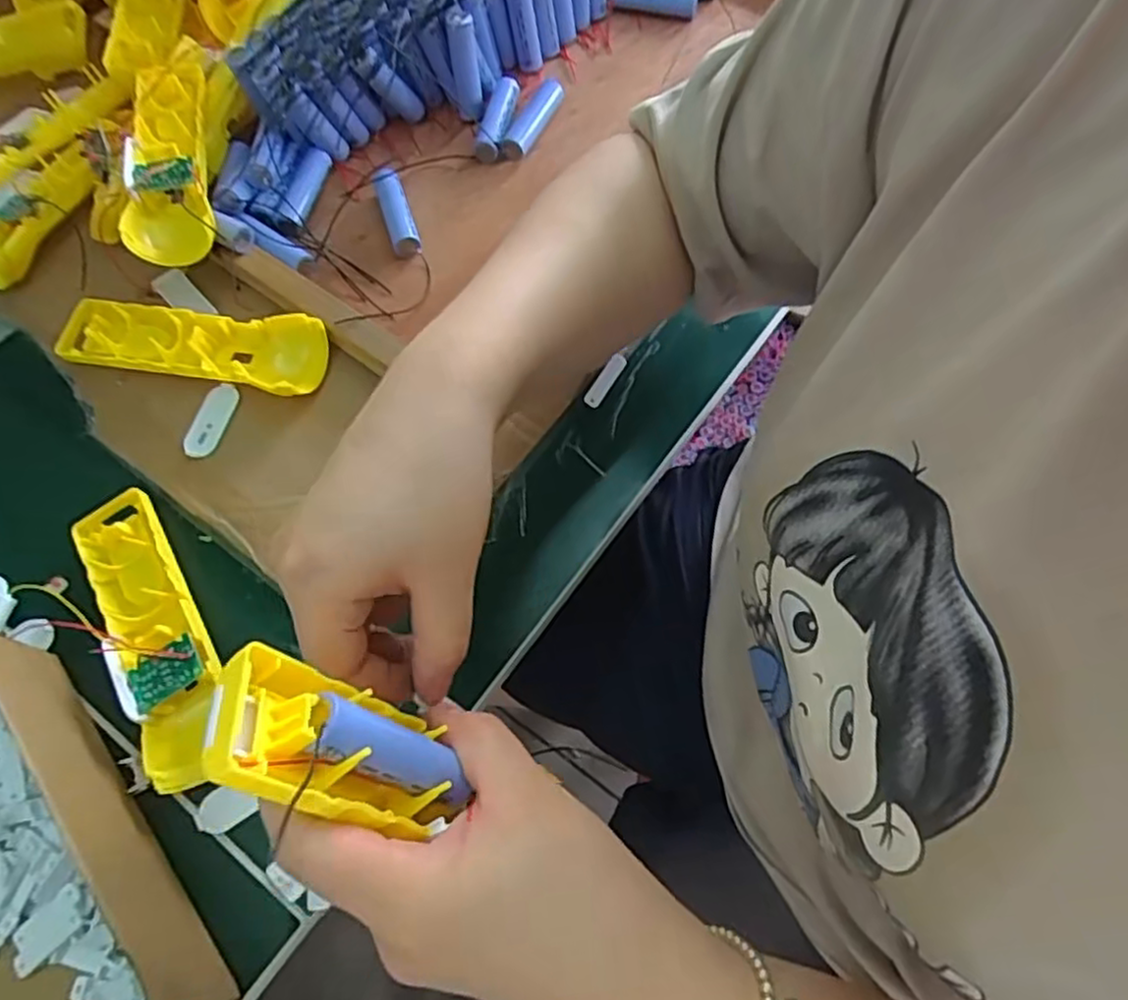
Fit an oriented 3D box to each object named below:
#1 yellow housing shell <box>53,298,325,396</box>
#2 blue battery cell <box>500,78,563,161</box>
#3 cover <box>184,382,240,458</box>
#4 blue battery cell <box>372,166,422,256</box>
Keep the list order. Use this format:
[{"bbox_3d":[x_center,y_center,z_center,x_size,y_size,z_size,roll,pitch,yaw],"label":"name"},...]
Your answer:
[{"bbox_3d":[-0.224,-0.095,0.426,0.160,0.022,0.047,9,61,6],"label":"yellow housing shell"},{"bbox_3d":[-0.022,-0.270,0.506,0.019,0.018,0.076,22,64,13],"label":"blue battery cell"},{"bbox_3d":[-0.209,-0.048,0.421,0.017,0.007,0.047,18,67,5],"label":"cover"},{"bbox_3d":[-0.111,-0.190,0.472,0.018,0.019,0.065,-17,62,-9],"label":"blue battery cell"}]

